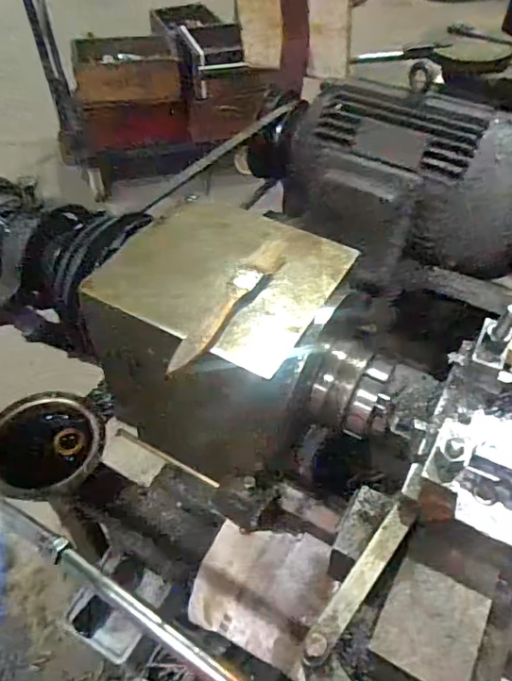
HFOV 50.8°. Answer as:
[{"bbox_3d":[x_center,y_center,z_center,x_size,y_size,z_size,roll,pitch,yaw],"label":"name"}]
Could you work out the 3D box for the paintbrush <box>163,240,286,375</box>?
[{"bbox_3d":[-0.017,-0.031,0.397,0.023,0.008,0.145,26,53,19],"label":"paintbrush"}]

